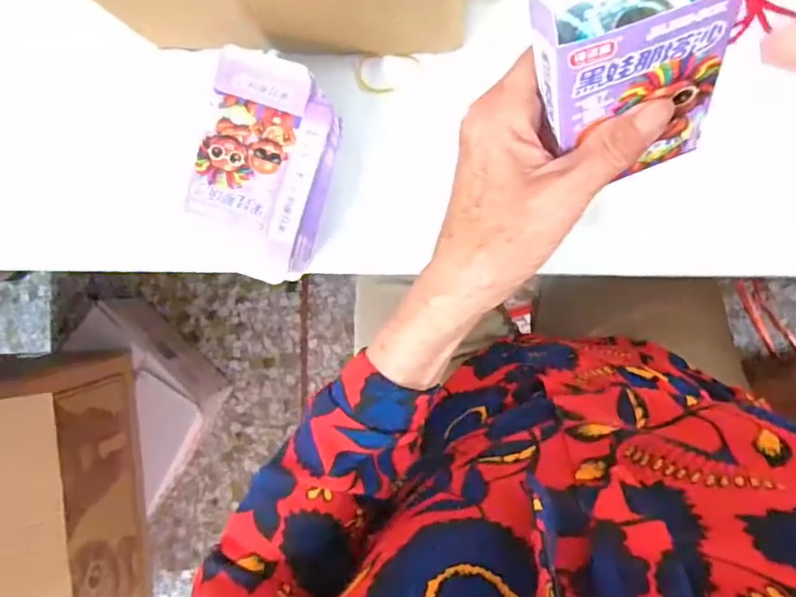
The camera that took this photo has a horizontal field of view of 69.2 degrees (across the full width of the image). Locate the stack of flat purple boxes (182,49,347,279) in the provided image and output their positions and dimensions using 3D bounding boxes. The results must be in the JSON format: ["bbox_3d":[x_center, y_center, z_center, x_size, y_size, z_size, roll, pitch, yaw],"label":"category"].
[{"bbox_3d":[-0.096,-0.099,0.430,0.084,0.068,0.139,17,93,8],"label":"stack of flat purple boxes"}]

